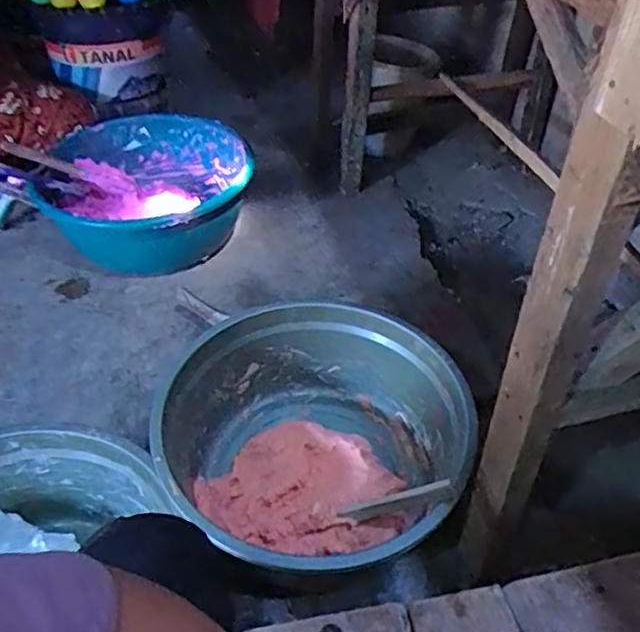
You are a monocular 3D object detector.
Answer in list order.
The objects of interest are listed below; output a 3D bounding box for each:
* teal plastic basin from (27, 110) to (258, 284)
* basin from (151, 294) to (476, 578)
[{"bbox_3d":[-0.351,-0.243,1.345,0.425,0.160,0.433,-11,43,-12],"label":"teal plastic basin"},{"bbox_3d":[-0.004,0.191,0.916,0.393,0.208,0.393,0,42,0],"label":"basin"}]

